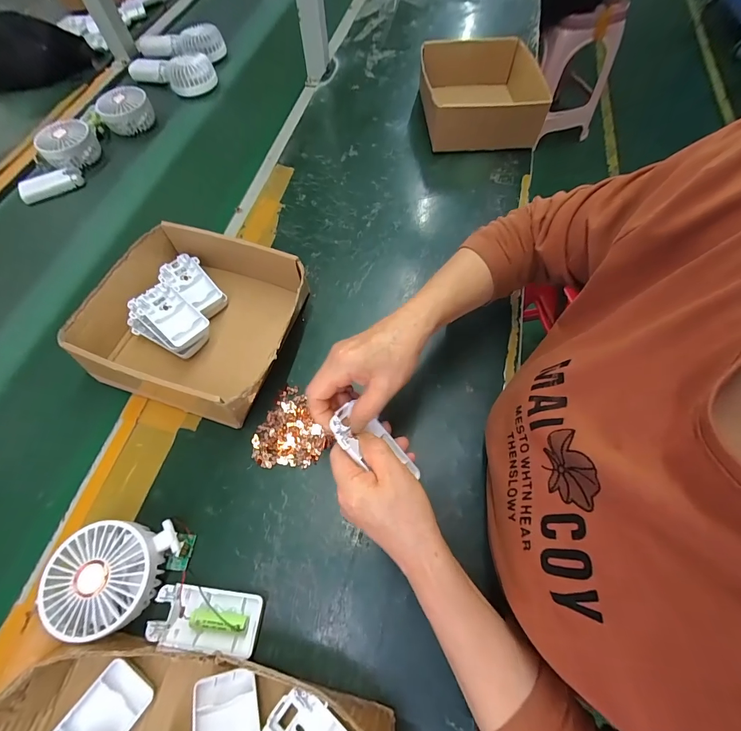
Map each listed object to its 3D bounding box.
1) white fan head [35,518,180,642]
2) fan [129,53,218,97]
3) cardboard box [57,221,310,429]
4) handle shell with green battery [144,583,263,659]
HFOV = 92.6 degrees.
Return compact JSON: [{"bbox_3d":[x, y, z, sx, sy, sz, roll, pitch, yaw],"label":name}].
[{"bbox_3d":[-0.228,0.188,0.317,0.097,0.043,0.087,-1,65,1],"label":"white fan head"},{"bbox_3d":[-0.392,-0.585,0.695,0.174,0.043,0.075,16,66,8],"label":"fan"},{"bbox_3d":[-0.208,-0.055,0.420,0.207,0.072,0.198,16,66,9],"label":"cardboard box"},{"bbox_3d":[-0.146,0.227,0.316,0.096,0.018,0.048,4,65,3],"label":"handle shell with green battery"}]

